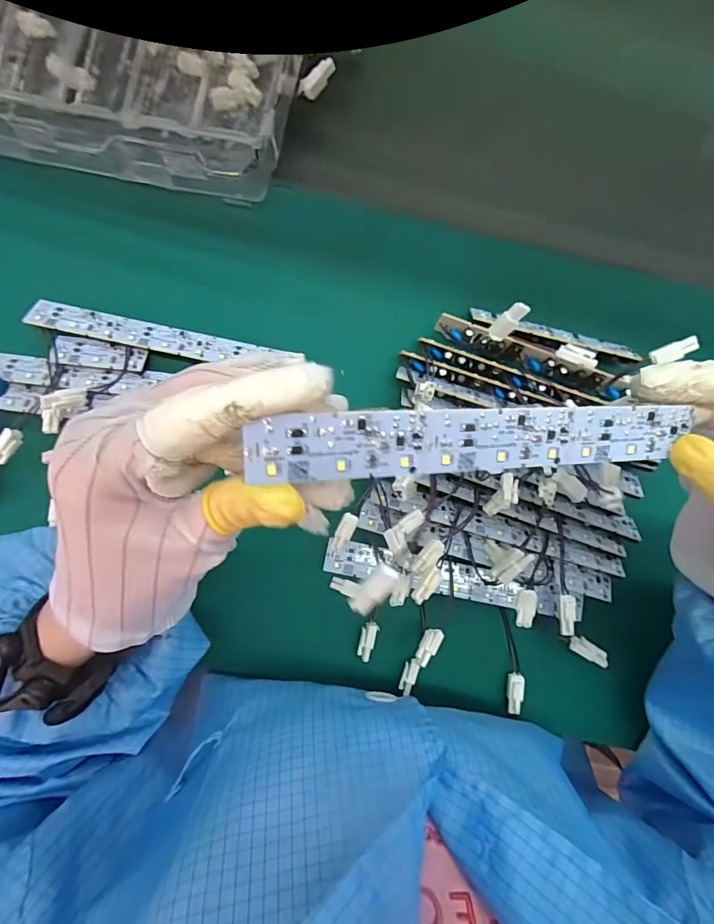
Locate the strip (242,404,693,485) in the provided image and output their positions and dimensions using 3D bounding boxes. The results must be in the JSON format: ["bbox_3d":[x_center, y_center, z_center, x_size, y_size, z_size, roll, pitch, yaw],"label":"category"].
[{"bbox_3d":[0.052,-0.008,0.171,0.180,0.004,0.025,-3,107,-17],"label":"strip"}]

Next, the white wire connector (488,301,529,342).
[{"bbox_3d":[0.091,-0.085,0.271,0.012,0.004,0.026,47,124,0],"label":"white wire connector"}]

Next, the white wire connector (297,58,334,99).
[{"bbox_3d":[-0.029,-0.270,0.317,0.030,0.007,0.014,-41,90,8],"label":"white wire connector"}]

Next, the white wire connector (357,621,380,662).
[{"bbox_3d":[0.007,0.130,0.324,0.011,0.005,0.028,19,85,-2],"label":"white wire connector"}]

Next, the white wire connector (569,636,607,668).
[{"bbox_3d":[0.165,0.135,0.320,0.027,0.004,0.012,30,85,18],"label":"white wire connector"}]

